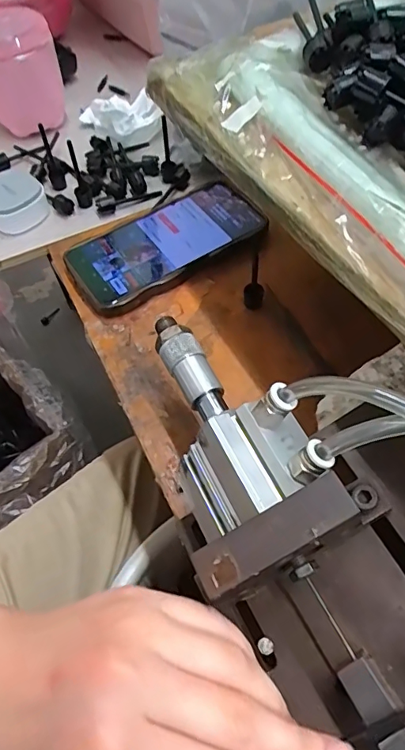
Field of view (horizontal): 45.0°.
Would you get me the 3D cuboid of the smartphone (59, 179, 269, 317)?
[{"bbox_3d":[-0.029,-0.112,0.415,0.165,0.014,0.082,-28,62,-14],"label":"smartphone"}]

